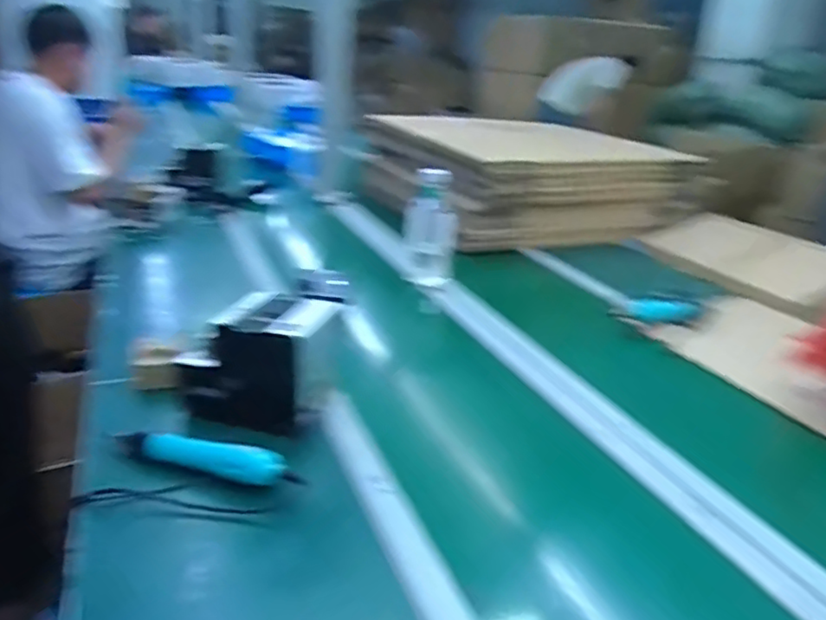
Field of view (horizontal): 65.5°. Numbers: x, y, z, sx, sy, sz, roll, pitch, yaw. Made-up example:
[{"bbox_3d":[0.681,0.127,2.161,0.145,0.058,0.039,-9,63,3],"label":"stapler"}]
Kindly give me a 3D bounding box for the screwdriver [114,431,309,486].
[{"bbox_3d":[-0.250,0.175,0.766,0.249,0.033,0.037,9,24,10],"label":"screwdriver"}]

